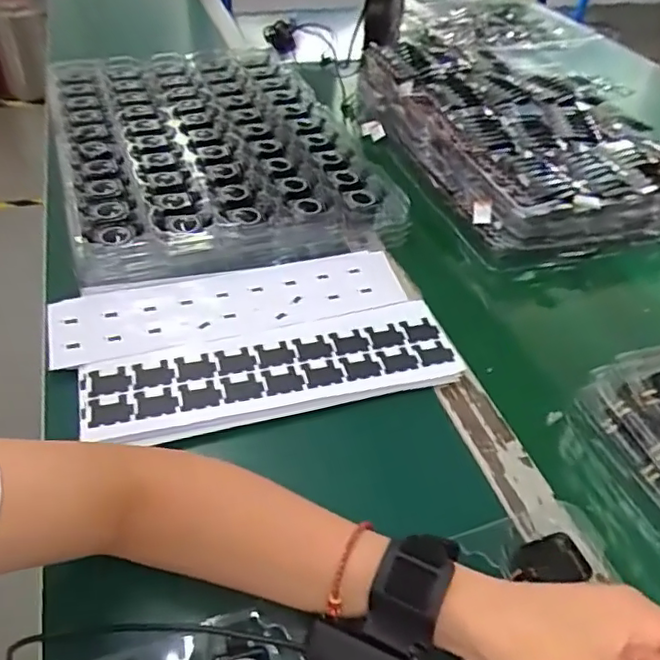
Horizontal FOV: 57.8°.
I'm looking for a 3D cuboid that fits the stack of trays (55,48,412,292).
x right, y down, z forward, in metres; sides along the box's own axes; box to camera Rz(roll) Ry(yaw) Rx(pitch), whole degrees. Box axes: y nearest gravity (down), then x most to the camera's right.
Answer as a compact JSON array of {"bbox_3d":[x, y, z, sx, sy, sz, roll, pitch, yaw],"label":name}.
[{"bbox_3d":[-0.148,-0.231,0.718,0.327,0.061,0.456,-13,45,-18],"label":"stack of trays"}]

